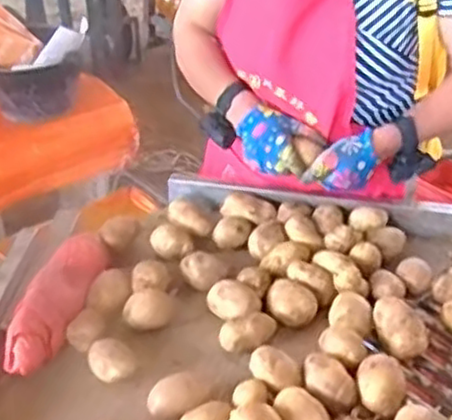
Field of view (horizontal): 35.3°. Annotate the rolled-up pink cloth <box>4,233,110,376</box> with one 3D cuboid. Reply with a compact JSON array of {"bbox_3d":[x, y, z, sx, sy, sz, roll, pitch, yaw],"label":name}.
[{"bbox_3d":[-0.233,0.117,0.985,0.068,0.072,0.278,7,35,6],"label":"rolled-up pink cloth"}]

